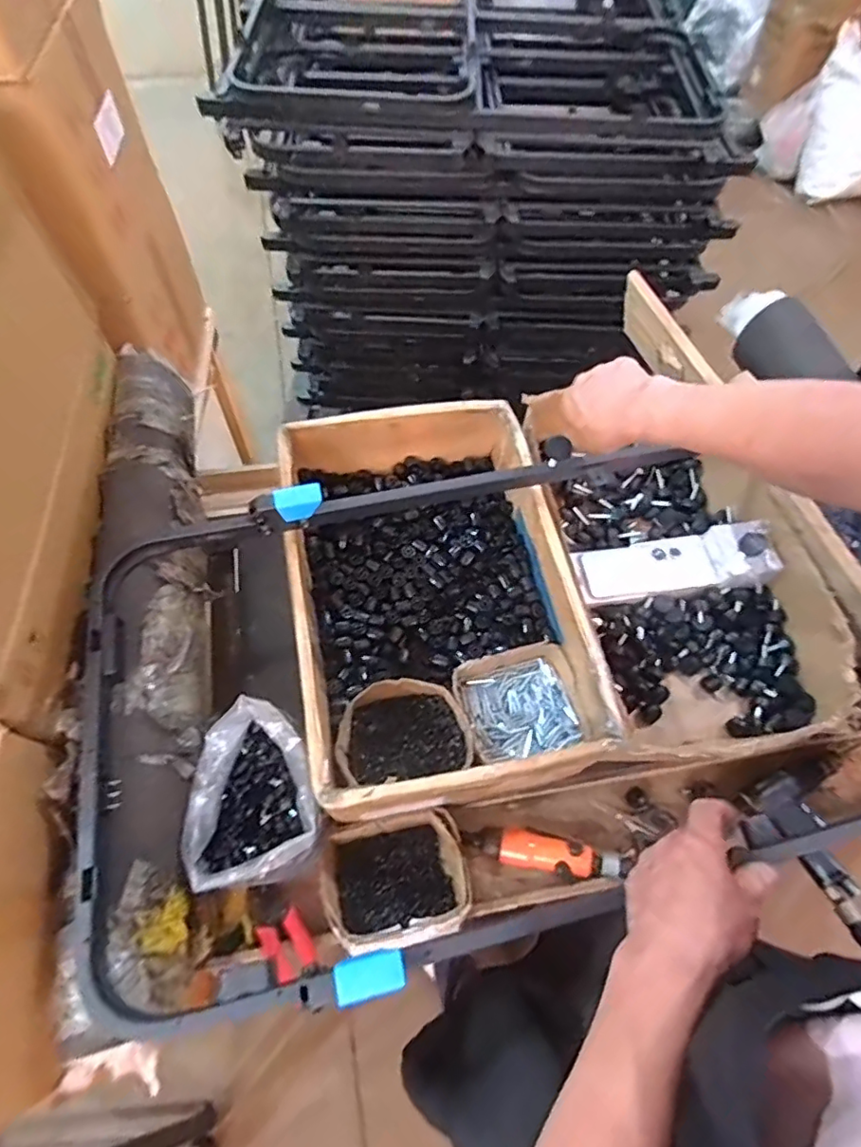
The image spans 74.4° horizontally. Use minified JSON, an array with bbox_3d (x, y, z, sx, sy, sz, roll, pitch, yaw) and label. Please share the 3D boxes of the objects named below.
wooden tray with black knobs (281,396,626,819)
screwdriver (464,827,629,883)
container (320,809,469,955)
[{"bbox_3d":[0.000,0.019,0.775,0.350,0.149,0.525,-9,63,-7],"label":"wooden tray with black knobs"},{"bbox_3d":[0.153,0.360,0.727,0.194,0.035,0.044,13,63,4],"label":"screwdriver"},{"bbox_3d":[-0.041,0.367,0.677,0.167,0.085,0.129,-8,63,-6],"label":"container"}]

